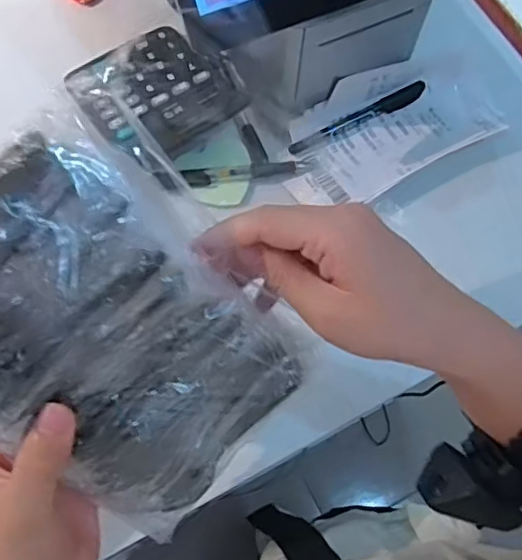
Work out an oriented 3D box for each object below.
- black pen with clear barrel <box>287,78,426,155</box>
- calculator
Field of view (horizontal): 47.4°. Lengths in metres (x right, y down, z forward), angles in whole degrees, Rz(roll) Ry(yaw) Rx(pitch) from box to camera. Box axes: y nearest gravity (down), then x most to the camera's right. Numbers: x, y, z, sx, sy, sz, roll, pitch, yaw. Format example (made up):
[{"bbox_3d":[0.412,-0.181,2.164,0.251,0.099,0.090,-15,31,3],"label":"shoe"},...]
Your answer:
[{"bbox_3d":[0.088,-0.146,0.532,0.135,0.017,0.012,-25,73,-11],"label":"black pen with clear barrel"},{"bbox_3d":[-0.096,-0.168,0.528,0.115,0.018,0.123,-39,76,-15],"label":"calculator"}]

